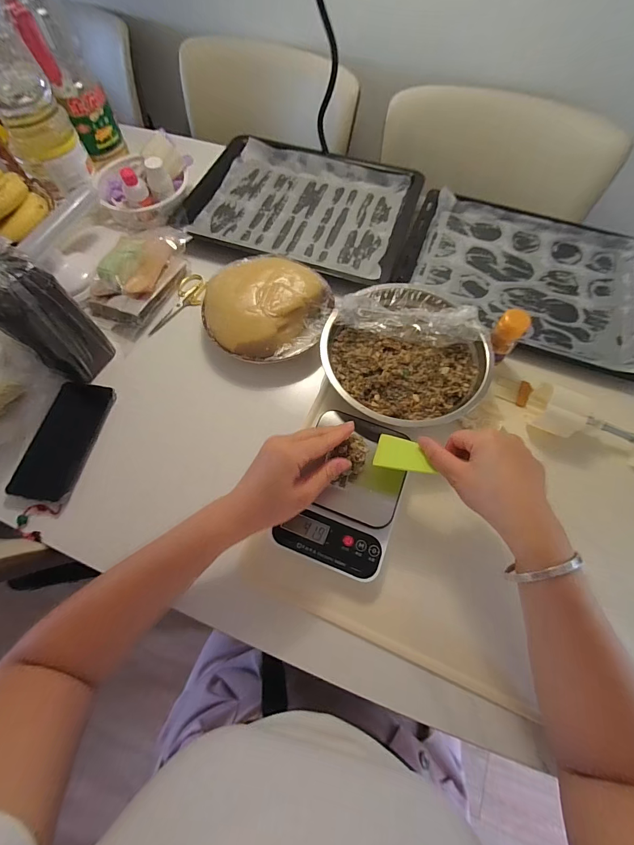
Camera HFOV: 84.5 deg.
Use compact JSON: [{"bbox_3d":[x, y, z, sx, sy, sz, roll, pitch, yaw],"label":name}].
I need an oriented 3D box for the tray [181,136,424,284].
[{"bbox_3d":[-0.021,-0.398,0.639,0.379,0.034,0.299,17,68,7],"label":"tray"}]

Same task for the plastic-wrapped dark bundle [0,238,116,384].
[{"bbox_3d":[-0.337,-0.122,0.440,0.058,0.179,0.080,28,70,11],"label":"plastic-wrapped dark bundle"}]

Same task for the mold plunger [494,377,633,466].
[{"bbox_3d":[0.340,-0.010,0.459,0.194,0.058,0.077,27,70,11],"label":"mold plunger"}]

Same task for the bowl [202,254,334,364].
[{"bbox_3d":[-0.073,-0.167,0.521,0.171,0.066,0.175,0,67,0],"label":"bowl"}]

